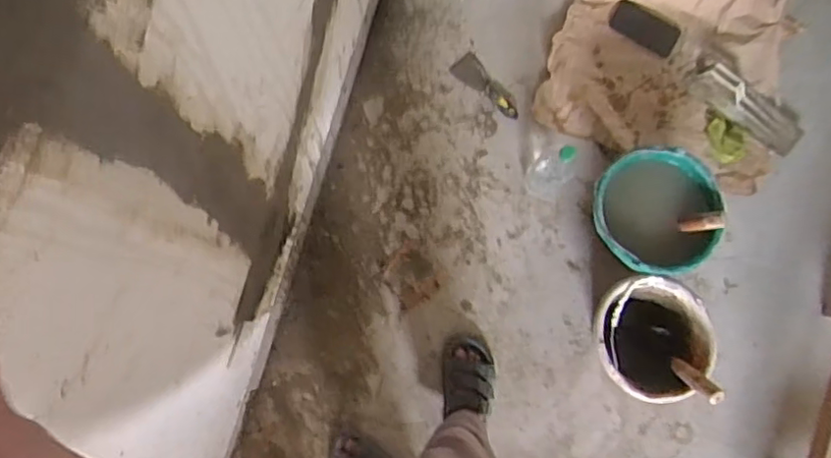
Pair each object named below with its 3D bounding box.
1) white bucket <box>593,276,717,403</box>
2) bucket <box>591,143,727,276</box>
[{"bbox_3d":[0.493,0.237,1.339,0.234,0.200,0.252,-3,81,-2],"label":"white bucket"},{"bbox_3d":[0.513,-0.034,1.386,0.242,0.186,0.259,0,81,-1],"label":"bucket"}]

